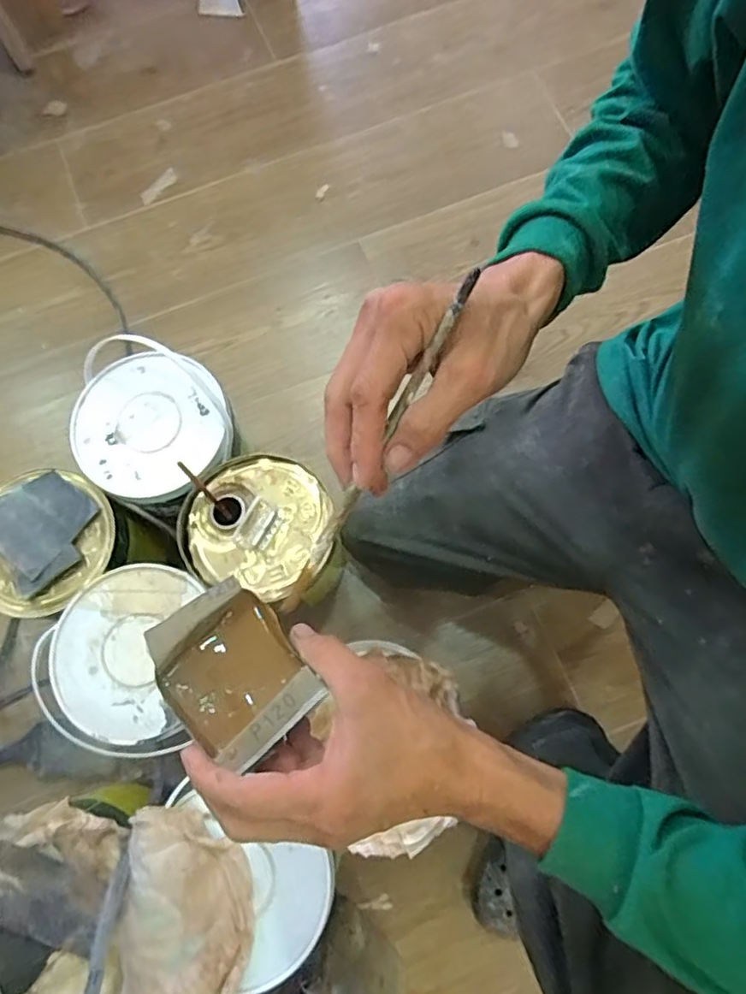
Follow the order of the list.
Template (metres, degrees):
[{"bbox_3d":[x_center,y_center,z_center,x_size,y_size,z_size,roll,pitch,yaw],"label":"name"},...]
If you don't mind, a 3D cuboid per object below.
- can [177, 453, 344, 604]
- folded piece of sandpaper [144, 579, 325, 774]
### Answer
[{"bbox_3d":[-0.120,0.051,0.742,0.161,0.203,0.147,0,75,2],"label":"can"},{"bbox_3d":[-0.080,0.100,0.342,0.073,0.035,0.089,-40,77,-9],"label":"folded piece of sandpaper"}]

